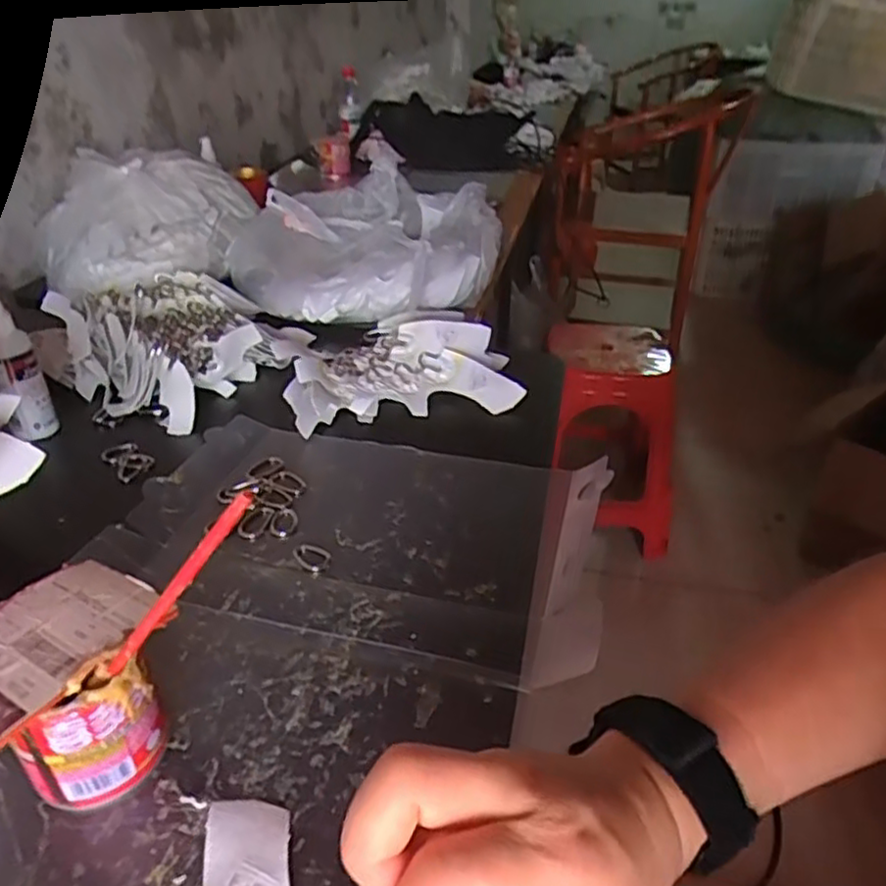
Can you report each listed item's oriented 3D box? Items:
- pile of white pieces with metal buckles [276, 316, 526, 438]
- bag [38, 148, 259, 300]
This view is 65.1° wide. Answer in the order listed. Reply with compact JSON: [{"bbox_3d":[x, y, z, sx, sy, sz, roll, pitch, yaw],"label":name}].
[{"bbox_3d":[-0.042,-0.079,0.678,0.220,0.046,0.167,-9,34,-13],"label":"pile of white pieces with metal buckles"},{"bbox_3d":[-0.353,-0.280,0.838,0.245,0.100,0.176,-15,36,-24],"label":"bag"}]

